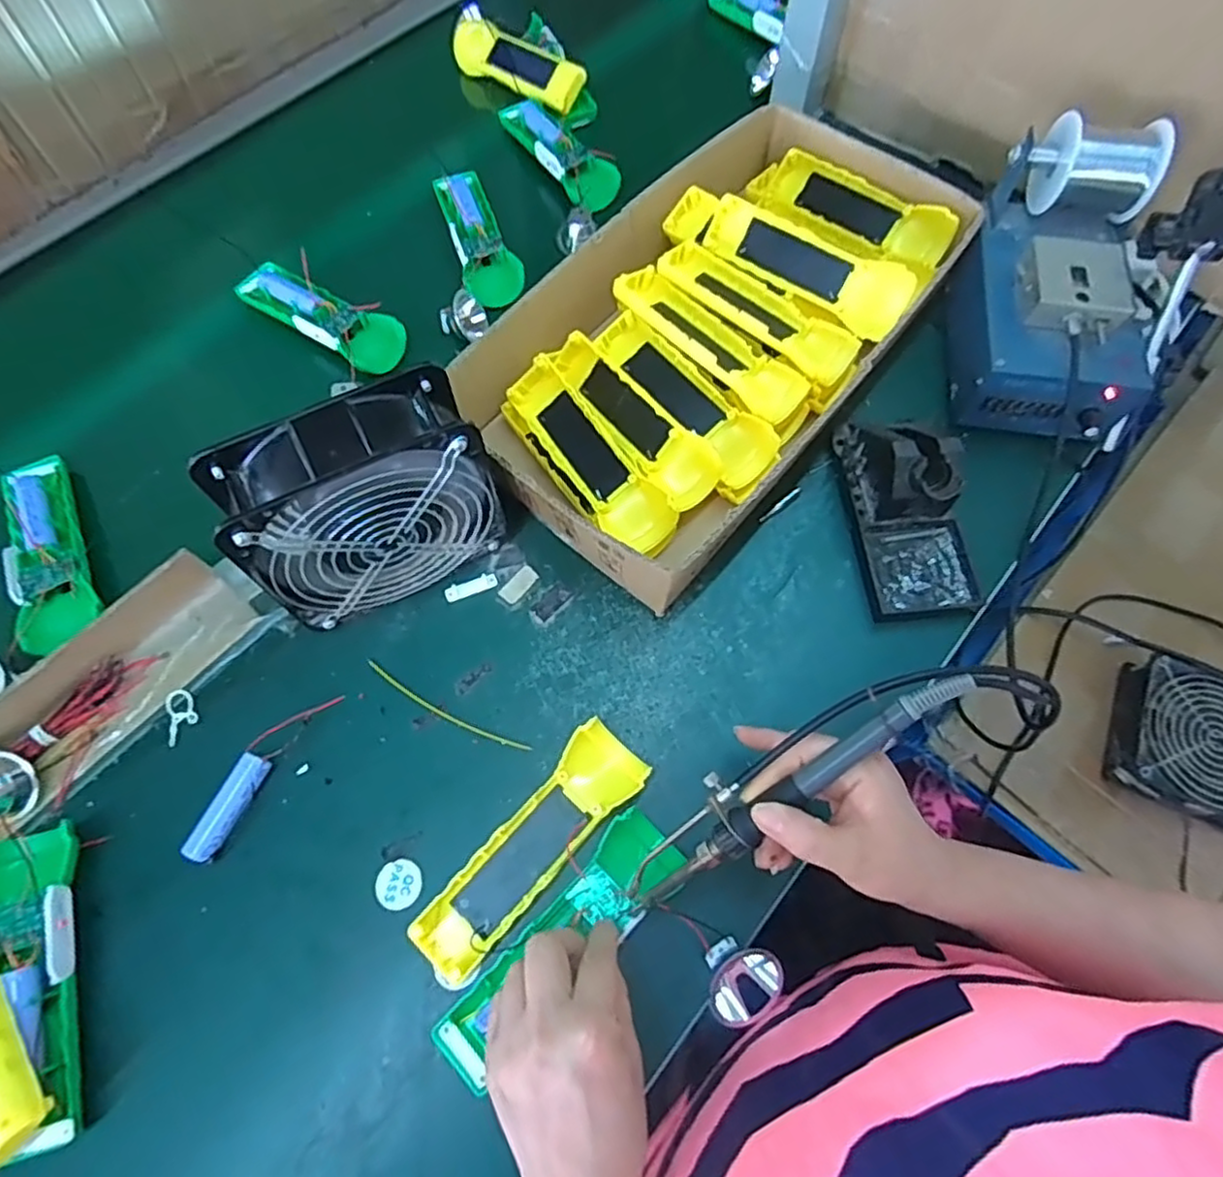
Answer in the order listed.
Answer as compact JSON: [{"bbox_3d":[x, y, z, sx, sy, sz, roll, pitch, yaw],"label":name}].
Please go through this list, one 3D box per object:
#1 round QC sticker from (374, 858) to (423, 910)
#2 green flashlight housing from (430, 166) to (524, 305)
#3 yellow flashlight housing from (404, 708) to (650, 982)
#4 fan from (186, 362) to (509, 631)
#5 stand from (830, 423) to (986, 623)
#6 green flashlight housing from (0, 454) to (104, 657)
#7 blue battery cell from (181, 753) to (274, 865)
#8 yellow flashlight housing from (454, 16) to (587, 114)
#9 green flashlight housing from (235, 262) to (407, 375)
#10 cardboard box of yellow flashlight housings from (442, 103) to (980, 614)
[{"bbox_3d":[-0.129,0.178,0.417,0.028,0.004,0.027,0,67,0],"label":"round QC sticker"},{"bbox_3d":[-0.121,-0.321,0.622,0.050,0.022,0.156,-19,68,-7],"label":"green flashlight housing"},{"bbox_3d":[-0.047,0.155,0.416,0.046,0.023,0.162,39,73,15],"label":"yellow flashlight housing"},{"bbox_3d":[-0.146,-0.049,0.433,0.145,0.143,0.061,-24,69,-10],"label":"fan"},{"bbox_3d":[0.212,-0.063,0.487,0.076,0.067,0.150,-6,67,-2],"label":"stand"},{"bbox_3d":[-0.404,-0.029,0.490,0.048,0.022,0.157,-29,70,-11],"label":"green flashlight housing"},{"bbox_3d":[-0.234,0.135,0.425,0.018,0.017,0.065,26,70,11],"label":"blue battery cell"},{"bbox_3d":[-0.104,-0.542,0.716,0.048,0.036,0.177,-42,73,-16],"label":"yellow flashlight housing"},{"bbox_3d":[-0.246,-0.234,0.585,0.160,0.021,0.051,34,71,14],"label":"green flashlight housing"},{"bbox_3d":[0.083,-0.201,0.541,0.235,0.074,0.430,36,72,14],"label":"cardboard box of yellow flashlight housings"}]

